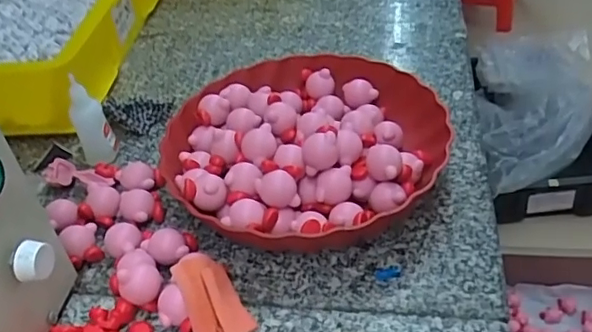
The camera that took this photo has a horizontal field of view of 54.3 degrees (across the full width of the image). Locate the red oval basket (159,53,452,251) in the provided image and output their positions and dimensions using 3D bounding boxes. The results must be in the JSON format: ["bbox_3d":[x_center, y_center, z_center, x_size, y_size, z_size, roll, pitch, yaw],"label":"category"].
[{"bbox_3d":[0.009,-0.021,0.507,0.239,0.055,0.249,26,50,33],"label":"red oval basket"}]

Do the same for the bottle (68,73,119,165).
[{"bbox_3d":[-0.194,-0.047,0.545,0.026,0.075,0.030,23,49,31],"label":"bottle"}]

